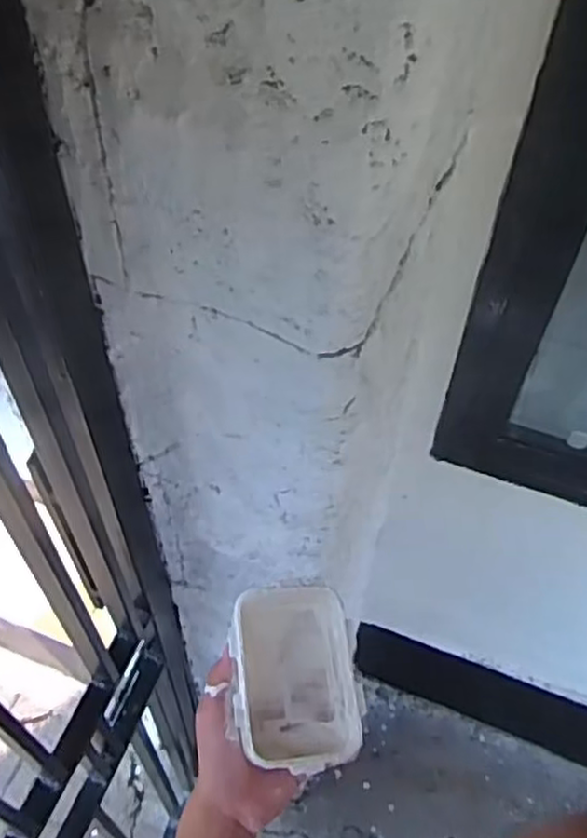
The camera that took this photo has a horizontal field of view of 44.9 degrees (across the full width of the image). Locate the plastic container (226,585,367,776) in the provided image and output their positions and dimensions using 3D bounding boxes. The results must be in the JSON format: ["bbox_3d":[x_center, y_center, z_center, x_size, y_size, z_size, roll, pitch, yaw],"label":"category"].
[{"bbox_3d":[0.002,0.211,0.588,0.100,0.062,0.143,-5,52,-6],"label":"plastic container"}]

